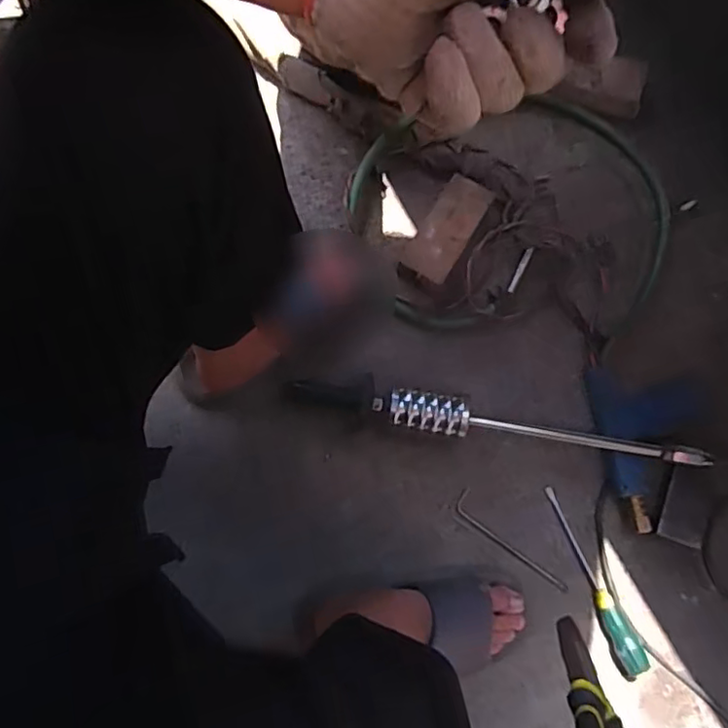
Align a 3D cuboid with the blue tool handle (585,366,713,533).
[{"bbox_3d":[0.374,0.102,0.760,0.145,0.028,0.200,-5,79,-2],"label":"blue tool handle"}]

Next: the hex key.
[{"bbox_3d":[0.186,0.229,0.755,0.170,0.006,0.029,42,81,6],"label":"hex key"}]

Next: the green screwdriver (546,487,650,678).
[{"bbox_3d":[0.290,0.263,0.735,0.035,0.033,0.228,-19,80,-5],"label":"green screwdriver"}]

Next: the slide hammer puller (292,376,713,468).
[{"bbox_3d":[0.165,0.083,0.751,0.524,0.053,0.060,12,79,1],"label":"slide hammer puller"}]

